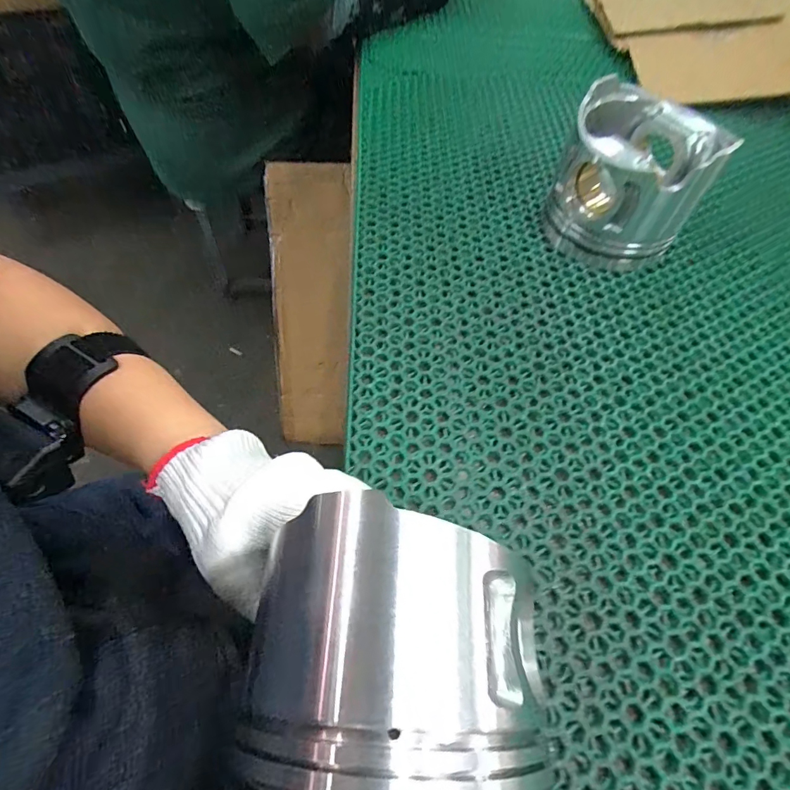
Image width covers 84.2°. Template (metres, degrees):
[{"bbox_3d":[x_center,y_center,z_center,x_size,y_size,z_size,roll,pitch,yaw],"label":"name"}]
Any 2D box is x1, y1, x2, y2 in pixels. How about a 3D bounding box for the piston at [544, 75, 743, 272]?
[{"bbox_3d":[0.188,-0.172,0.354,0.104,0.096,0.103,27,63,14],"label":"piston"}]

